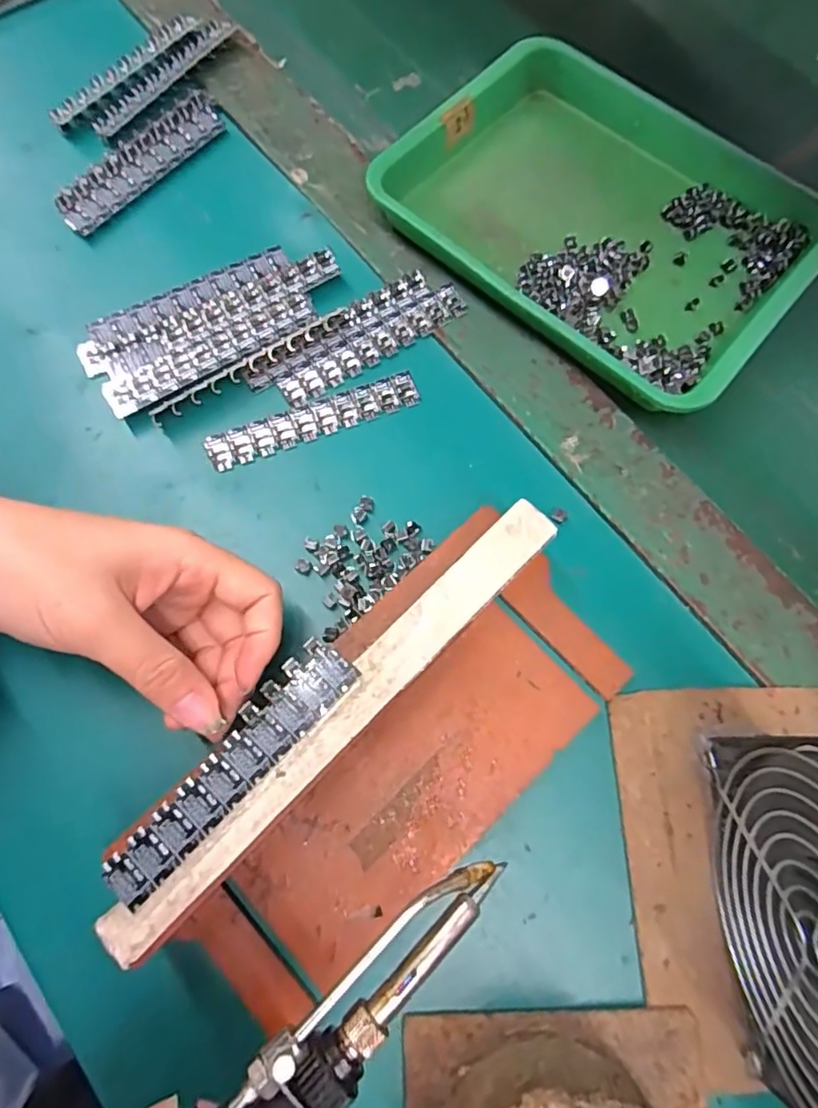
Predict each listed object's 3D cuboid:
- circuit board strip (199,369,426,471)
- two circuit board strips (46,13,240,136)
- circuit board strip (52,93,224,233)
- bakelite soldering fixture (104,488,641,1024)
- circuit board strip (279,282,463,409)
[{"bbox_3d":[-0.048,-0.068,0.301,0.108,0.004,0.020,-22,74,-7],"label":"circuit board strip"},{"bbox_3d":[-0.159,-0.289,0.359,0.036,0.009,0.115,39,76,10],"label":"two circuit board strips"},{"bbox_3d":[-0.151,-0.225,0.341,0.026,0.004,0.113,44,75,-11],"label":"circuit board strip"},{"bbox_3d":[-0.007,0.078,0.235,0.214,0.041,0.098,-41,78,-12],"label":"bakelite soldering fixture"},{"bbox_3d":[-0.019,-0.110,0.312,0.107,0.005,0.020,-32,76,-10],"label":"circuit board strip"}]

